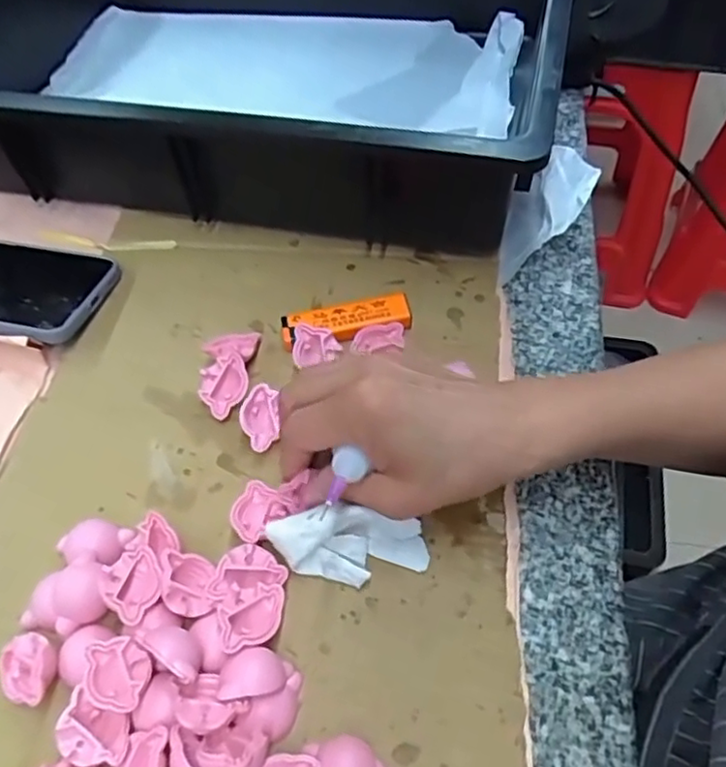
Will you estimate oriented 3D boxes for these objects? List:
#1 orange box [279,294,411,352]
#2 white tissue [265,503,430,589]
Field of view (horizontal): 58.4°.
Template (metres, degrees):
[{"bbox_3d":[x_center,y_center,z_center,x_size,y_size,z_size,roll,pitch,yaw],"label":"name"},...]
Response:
[{"bbox_3d":[-0.010,-0.037,0.401,0.079,0.013,0.024,-10,57,-5],"label":"orange box"},{"bbox_3d":[-0.006,0.080,0.322,0.078,0.028,0.032,8,56,-14],"label":"white tissue"}]

